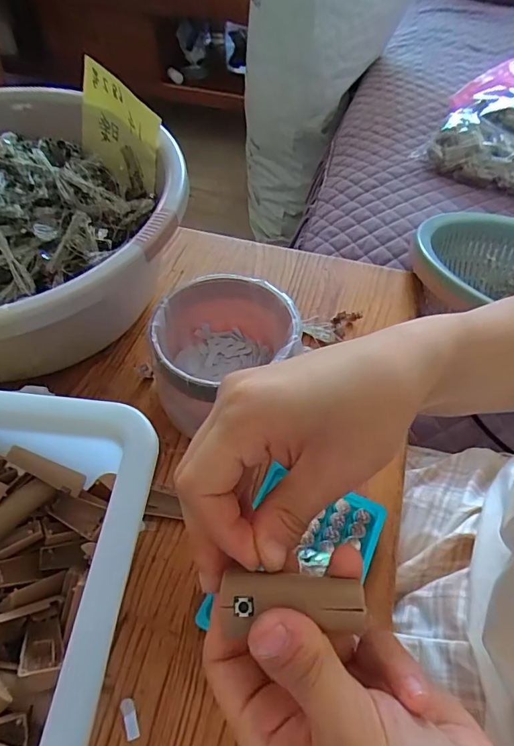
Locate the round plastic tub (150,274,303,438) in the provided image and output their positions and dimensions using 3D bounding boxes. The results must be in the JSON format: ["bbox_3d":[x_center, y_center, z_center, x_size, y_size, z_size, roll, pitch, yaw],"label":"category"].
[{"bbox_3d":[-0.023,-0.015,0.403,0.121,0.077,0.118,-6,53,-7],"label":"round plastic tub"}]

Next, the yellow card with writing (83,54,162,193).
[{"bbox_3d":[-0.142,-0.249,0.483,0.121,0.093,0.009,43,53,18],"label":"yellow card with writing"}]

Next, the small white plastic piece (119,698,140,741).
[{"bbox_3d":[-0.078,0.213,0.290,0.009,0.004,0.021,-16,55,-14],"label":"small white plastic piece"}]

